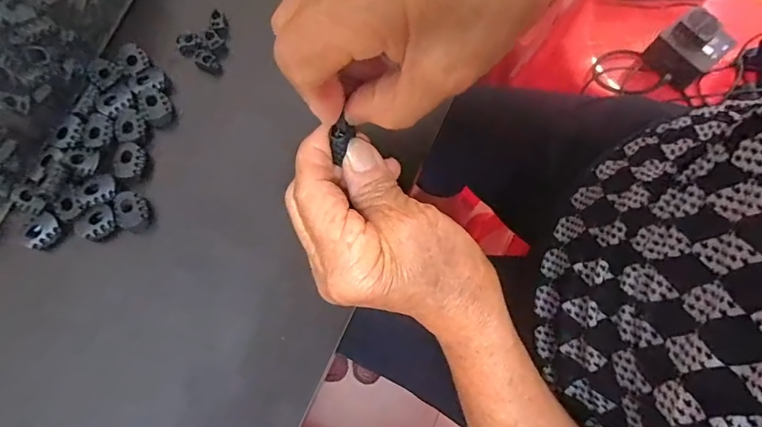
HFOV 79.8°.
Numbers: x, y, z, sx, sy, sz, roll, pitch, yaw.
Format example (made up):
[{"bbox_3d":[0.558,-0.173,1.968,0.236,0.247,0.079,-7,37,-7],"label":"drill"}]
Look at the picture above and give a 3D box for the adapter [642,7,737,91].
[{"bbox_3d":[0.384,-0.208,0.565,0.078,0.047,0.070,-40,79,-10],"label":"adapter"}]

